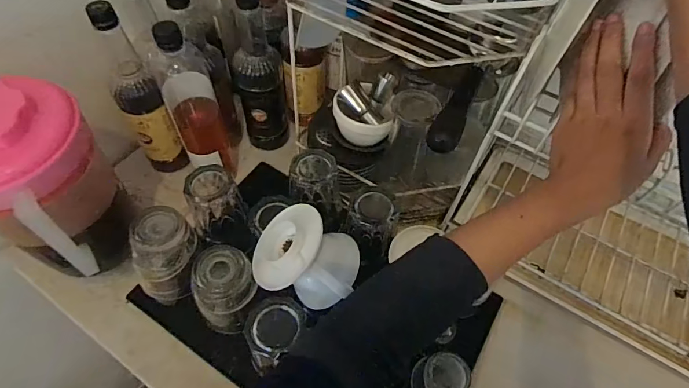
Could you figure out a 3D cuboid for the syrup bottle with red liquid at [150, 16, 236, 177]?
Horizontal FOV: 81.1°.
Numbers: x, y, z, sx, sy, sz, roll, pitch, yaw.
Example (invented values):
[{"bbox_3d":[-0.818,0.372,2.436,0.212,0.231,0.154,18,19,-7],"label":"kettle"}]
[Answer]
[{"bbox_3d":[-0.209,-0.116,0.576,0.067,0.275,0.084,-17,58,-14],"label":"syrup bottle with red liquid"}]

